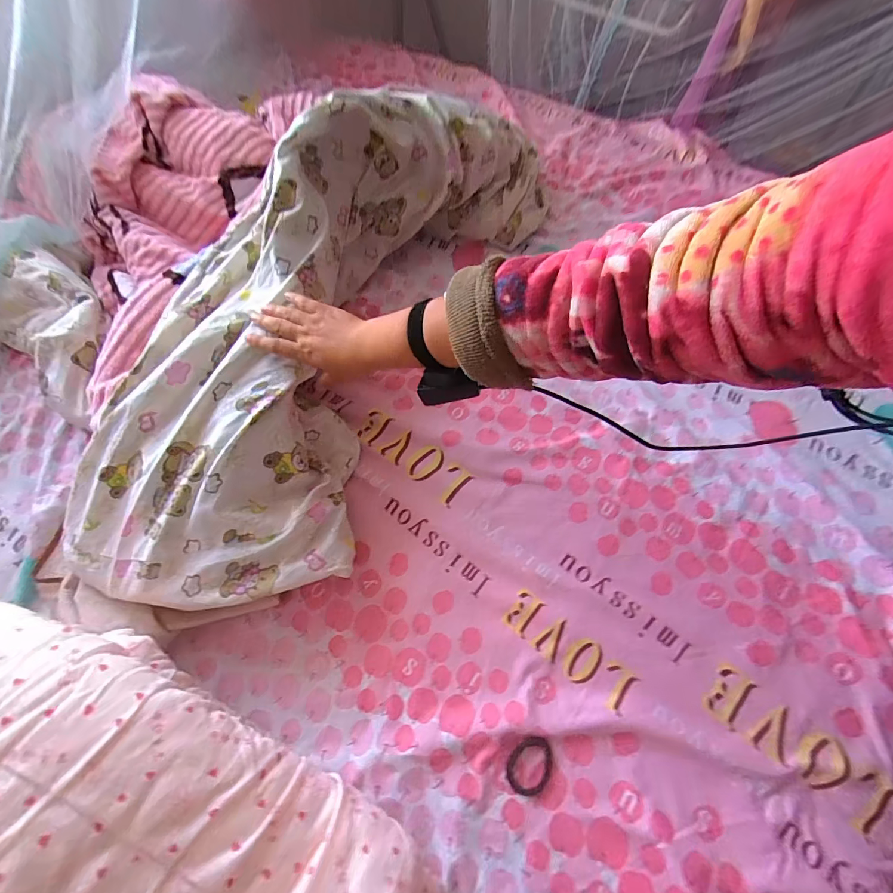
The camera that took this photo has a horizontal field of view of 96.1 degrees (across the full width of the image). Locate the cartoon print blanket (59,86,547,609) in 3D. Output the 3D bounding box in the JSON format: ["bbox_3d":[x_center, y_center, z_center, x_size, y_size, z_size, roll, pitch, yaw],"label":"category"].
[{"bbox_3d":[-0.189,-0.229,0.632,0.432,0.233,0.976,21,73,11],"label":"cartoon print blanket"}]

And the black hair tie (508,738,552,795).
[{"bbox_3d":[0.105,0.401,0.504,0.052,0.005,0.066,23,70,12],"label":"black hair tie"}]

